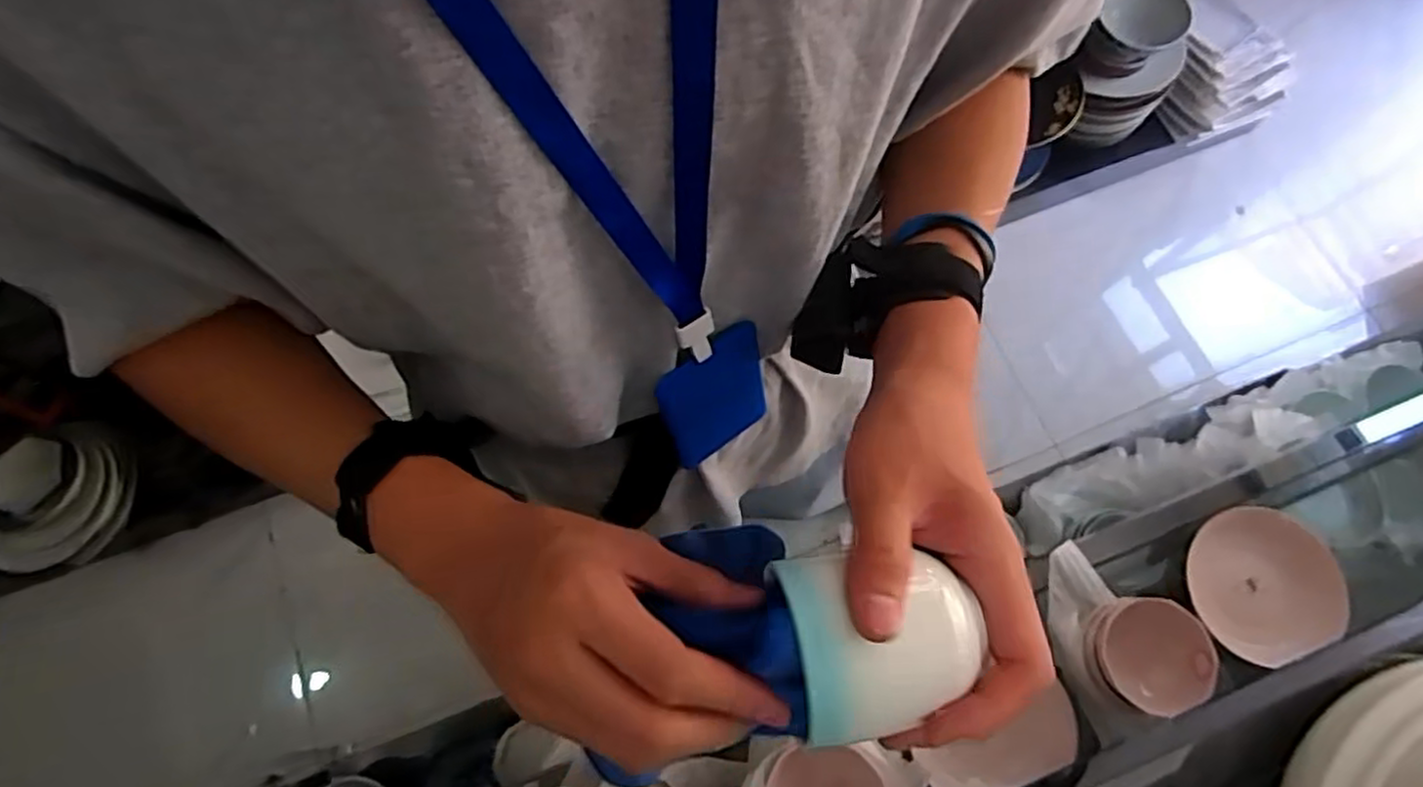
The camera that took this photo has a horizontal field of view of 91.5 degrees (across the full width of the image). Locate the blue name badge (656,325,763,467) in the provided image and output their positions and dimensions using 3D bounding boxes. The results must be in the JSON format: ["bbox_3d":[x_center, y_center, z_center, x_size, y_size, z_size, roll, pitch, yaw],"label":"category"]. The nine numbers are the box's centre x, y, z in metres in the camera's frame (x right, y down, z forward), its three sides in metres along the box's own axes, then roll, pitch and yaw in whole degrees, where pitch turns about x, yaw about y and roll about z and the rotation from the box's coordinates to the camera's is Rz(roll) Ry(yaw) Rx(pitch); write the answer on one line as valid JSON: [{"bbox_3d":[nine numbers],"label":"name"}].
[{"bbox_3d":[0.002,0.005,0.422,0.068,0.113,0.005,-34,62,-12],"label":"blue name badge"}]

